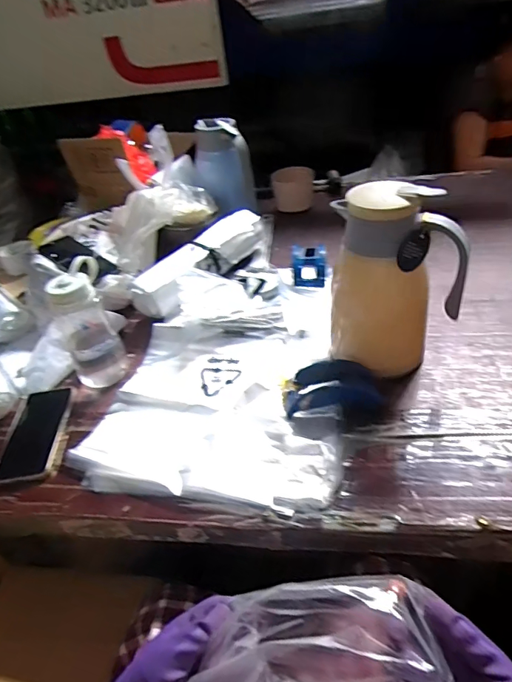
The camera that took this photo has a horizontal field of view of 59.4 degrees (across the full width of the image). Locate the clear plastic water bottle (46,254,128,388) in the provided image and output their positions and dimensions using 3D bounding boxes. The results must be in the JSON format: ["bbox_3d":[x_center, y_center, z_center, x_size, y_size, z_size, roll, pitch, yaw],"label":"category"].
[{"bbox_3d":[-0.260,-0.032,0.688,0.081,0.173,0.098,-22,40,-17],"label":"clear plastic water bottle"}]

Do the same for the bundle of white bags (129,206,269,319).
[{"bbox_3d":[-0.100,-0.157,0.863,0.091,0.065,0.314,18,47,30],"label":"bundle of white bags"}]

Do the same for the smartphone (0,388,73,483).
[{"bbox_3d":[-0.314,0.130,0.634,0.087,0.016,0.151,-14,39,4],"label":"smartphone"}]

